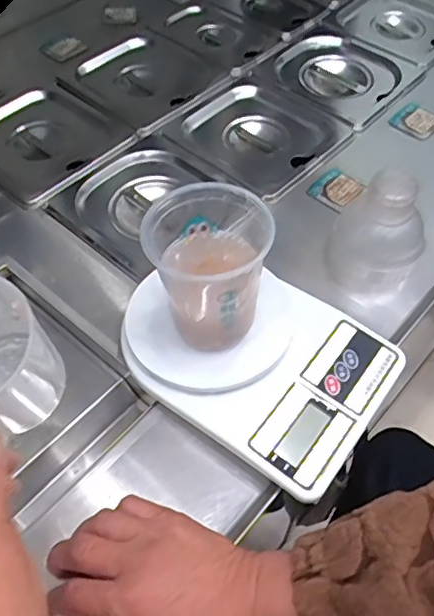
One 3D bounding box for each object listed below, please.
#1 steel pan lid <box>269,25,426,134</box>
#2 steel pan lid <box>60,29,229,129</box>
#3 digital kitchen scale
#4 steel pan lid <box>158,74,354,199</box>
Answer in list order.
[{"bbox_3d":[0.163,-0.307,0.747,0.166,0.031,0.179,-38,63,-24],"label":"steel pan lid"},{"bbox_3d":[-0.090,-0.300,0.737,0.146,0.025,0.164,39,63,23],"label":"steel pan lid"},{"bbox_3d":[0.029,0.035,0.458,0.204,0.027,0.150,30,60,19],"label":"digital kitchen scale"},{"bbox_3d":[0.047,-0.212,0.686,0.172,0.029,0.172,38,62,23],"label":"steel pan lid"}]

